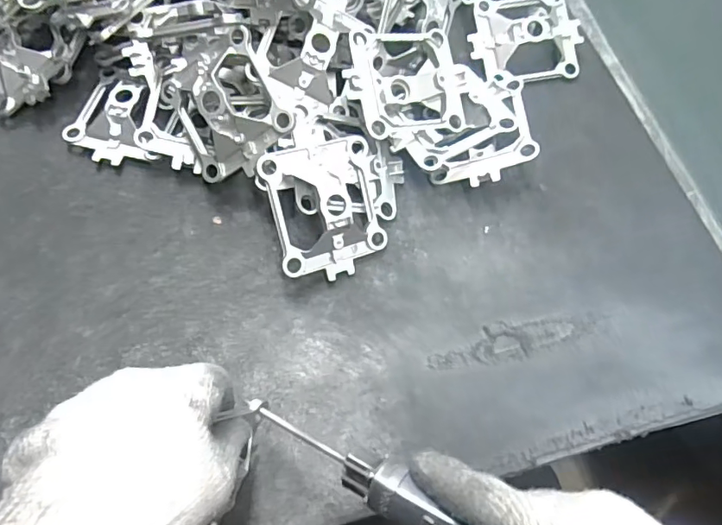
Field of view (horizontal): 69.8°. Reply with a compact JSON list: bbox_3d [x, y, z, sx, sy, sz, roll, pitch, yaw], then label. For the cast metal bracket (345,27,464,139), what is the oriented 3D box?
[{"bbox_3d":[0.034,-0.165,0.497,0.111,0.050,0.099,-18,93,-23],"label":"cast metal bracket"}]

